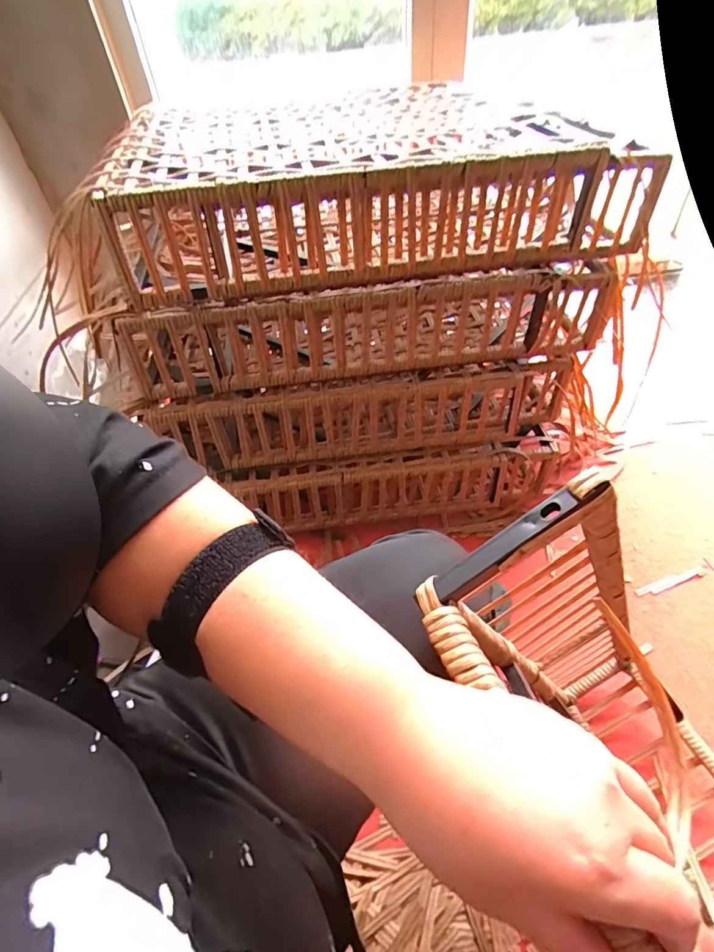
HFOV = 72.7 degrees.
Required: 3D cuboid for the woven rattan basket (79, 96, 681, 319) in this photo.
[{"bbox_3d":[0.009,-0.483,0.780,0.721,0.169,0.469,-13,48,-5],"label":"woven rattan basket"}]

